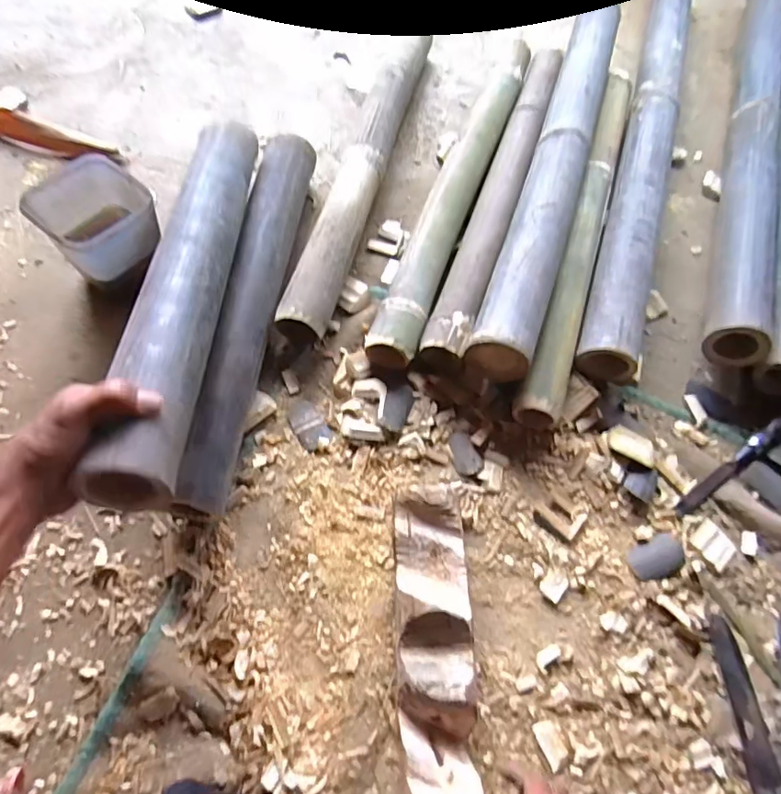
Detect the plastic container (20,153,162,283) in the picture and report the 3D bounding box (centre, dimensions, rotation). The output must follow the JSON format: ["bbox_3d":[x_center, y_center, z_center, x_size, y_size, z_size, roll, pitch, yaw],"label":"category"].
[{"bbox_3d":[-0.335,-0.207,0.610,0.116,0.060,0.110,40,68,13],"label":"plastic container"}]

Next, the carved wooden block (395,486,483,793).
[{"bbox_3d":[0.043,0.236,0.508,0.074,0.044,0.292,0,64,-3],"label":"carved wooden block"}]

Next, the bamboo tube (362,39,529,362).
[{"bbox_3d":[0.098,-0.303,0.758,0.061,0.056,0.615,20,66,6],"label":"bamboo tube"}]

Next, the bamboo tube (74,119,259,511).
[{"bbox_3d":[-0.200,-0.129,0.530,0.067,0.059,0.484,1,57,-3],"label":"bamboo tube"}]

